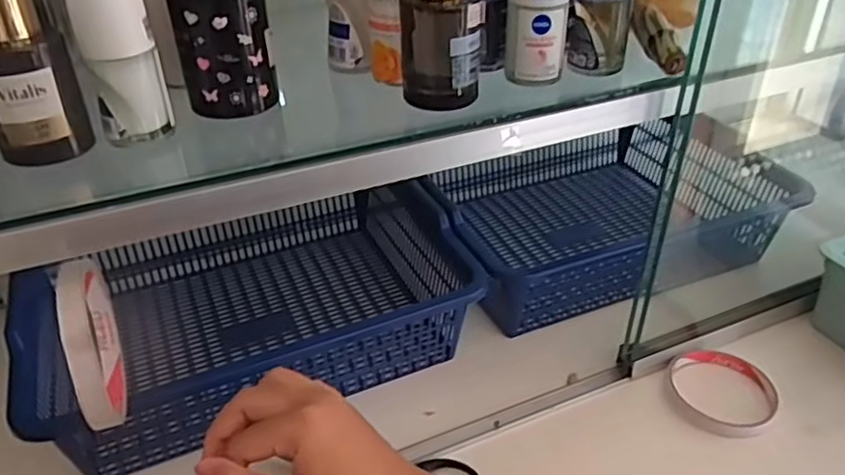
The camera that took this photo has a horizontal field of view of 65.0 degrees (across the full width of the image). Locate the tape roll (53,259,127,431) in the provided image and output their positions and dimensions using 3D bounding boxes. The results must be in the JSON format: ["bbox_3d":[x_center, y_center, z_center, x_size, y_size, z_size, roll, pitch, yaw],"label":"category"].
[{"bbox_3d":[-0.178,0.055,0.359,0.013,0.087,0.090,-12,37,-17],"label":"tape roll"}]

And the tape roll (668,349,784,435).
[{"bbox_3d":[0.241,0.123,0.533,0.082,0.014,0.085,0,35,0],"label":"tape roll"}]

